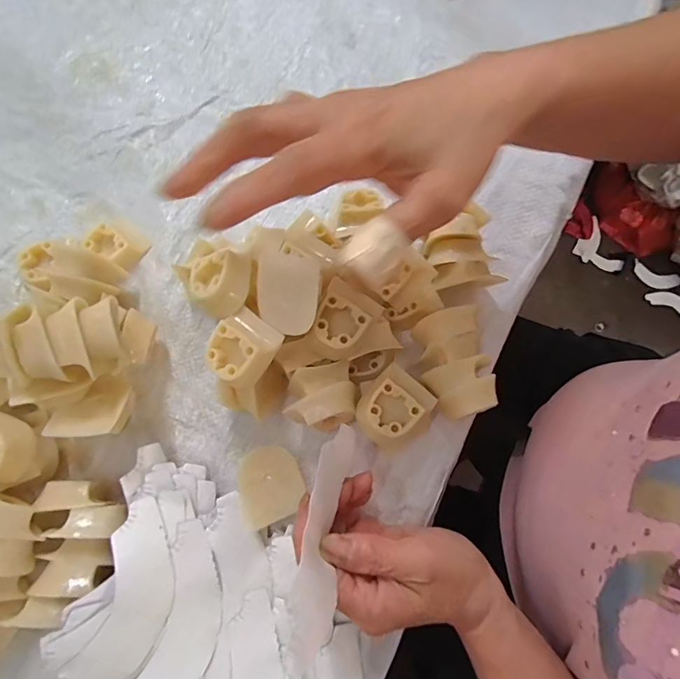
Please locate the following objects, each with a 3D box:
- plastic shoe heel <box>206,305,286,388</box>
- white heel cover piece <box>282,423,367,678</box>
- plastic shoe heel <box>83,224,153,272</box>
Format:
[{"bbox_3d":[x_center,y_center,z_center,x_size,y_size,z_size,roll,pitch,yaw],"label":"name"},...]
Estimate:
[{"bbox_3d":[-0.059,0.005,0.259,0.036,0.025,0.041,35,79,6],"label":"plastic shoe heel"},{"bbox_3d":[-0.006,0.094,0.212,0.024,0.032,0.112,14,47,3],"label":"white heel cover piece"},{"bbox_3d":[-0.168,-0.070,0.326,0.038,0.015,0.025,27,79,5],"label":"plastic shoe heel"}]

